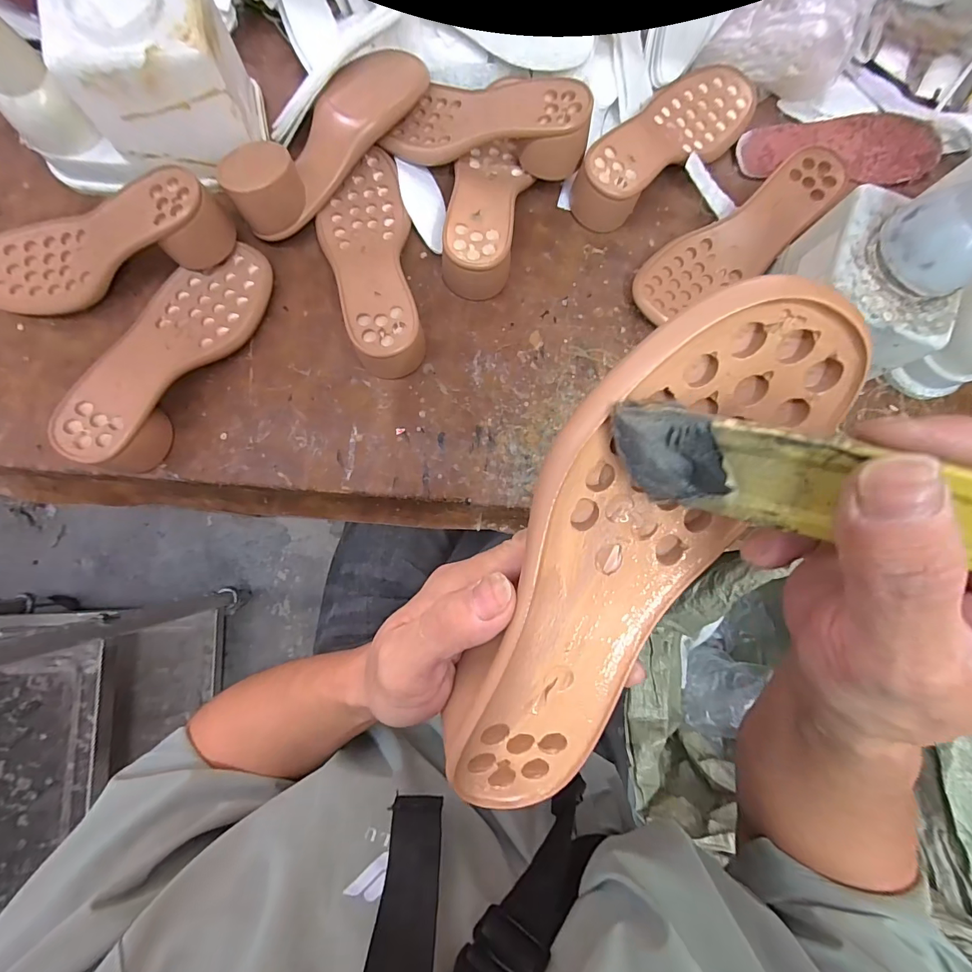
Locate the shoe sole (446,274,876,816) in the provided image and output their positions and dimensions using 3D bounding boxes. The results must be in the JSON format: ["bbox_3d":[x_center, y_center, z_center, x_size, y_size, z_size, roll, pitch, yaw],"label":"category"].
[{"bbox_3d":[0.047,0.035,0.168,0.081,0.033,0.222,26,104,-1],"label":"shoe sole"}]

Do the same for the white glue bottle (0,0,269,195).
[{"bbox_3d":[-0.303,-0.341,0.332,0.181,0.145,0.095,-7,85,-4],"label":"white glue bottle"}]

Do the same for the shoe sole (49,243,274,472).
[{"bbox_3d":[-0.283,-0.127,0.375,0.090,0.048,0.222,31,84,0],"label":"shoe sole"}]

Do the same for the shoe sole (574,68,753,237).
[{"bbox_3d":[0.184,-0.348,0.429,0.087,0.045,0.237,43,84,1],"label":"shoe sole"}]

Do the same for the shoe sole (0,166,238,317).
[{"bbox_3d":[-0.341,-0.209,0.385,0.235,0.046,0.087,-10,85,9],"label":"shoe sole"}]

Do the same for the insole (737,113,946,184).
[{"bbox_3d":[0.381,-0.366,0.460,0.219,0.006,0.069,-1,84,-3],"label":"insole"}]

